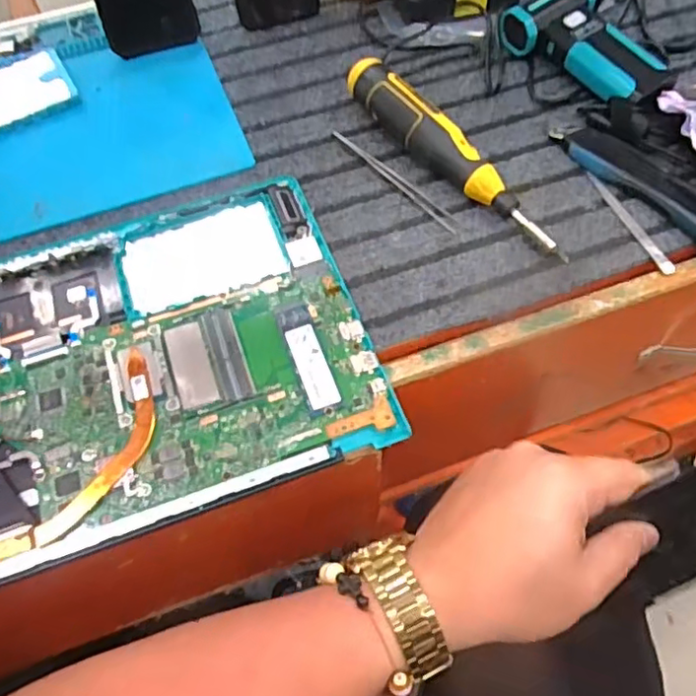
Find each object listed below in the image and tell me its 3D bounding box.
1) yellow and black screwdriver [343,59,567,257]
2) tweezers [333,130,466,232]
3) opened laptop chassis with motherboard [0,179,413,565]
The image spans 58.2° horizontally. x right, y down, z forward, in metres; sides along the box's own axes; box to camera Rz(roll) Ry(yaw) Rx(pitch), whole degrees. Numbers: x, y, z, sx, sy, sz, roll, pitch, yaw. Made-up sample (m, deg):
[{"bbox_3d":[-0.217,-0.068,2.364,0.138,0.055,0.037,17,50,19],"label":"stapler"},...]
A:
[{"bbox_3d":[0.073,-0.143,0.463,0.032,0.035,0.220,-32,63,-15],"label":"yellow and black screwdriver"},{"bbox_3d":[0.036,-0.129,0.478,0.012,0.004,0.136,-37,64,-17],"label":"tweezers"},{"bbox_3d":[-0.169,0.019,0.398,0.361,0.015,0.212,-20,60,-8],"label":"opened laptop chassis with motherboard"}]

